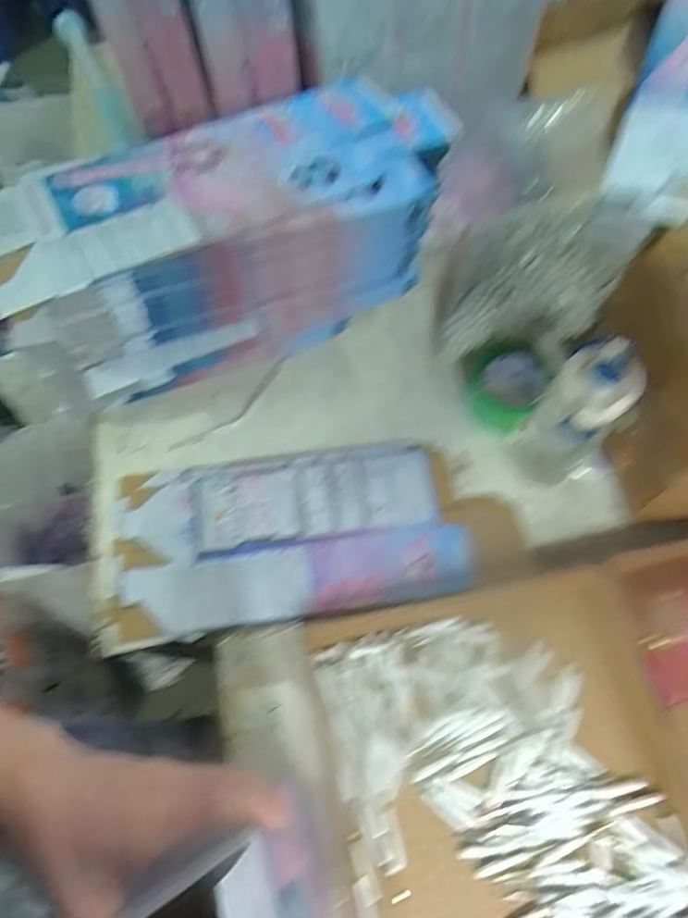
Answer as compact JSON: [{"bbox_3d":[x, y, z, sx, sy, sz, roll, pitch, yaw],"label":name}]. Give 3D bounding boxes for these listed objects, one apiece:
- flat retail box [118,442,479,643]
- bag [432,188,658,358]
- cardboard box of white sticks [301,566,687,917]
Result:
[{"bbox_3d":[-0.063,0.089,0.651,0.405,0.025,0.202,-8,70,-2],"label":"flat retail box"},{"bbox_3d":[0.239,-0.273,0.724,0.193,0.155,0.212,3,63,2],"label":"bag"},{"bbox_3d":[0.165,0.325,0.536,0.345,0.057,0.381,-13,70,-4],"label":"cardboard box of white sticks"}]

